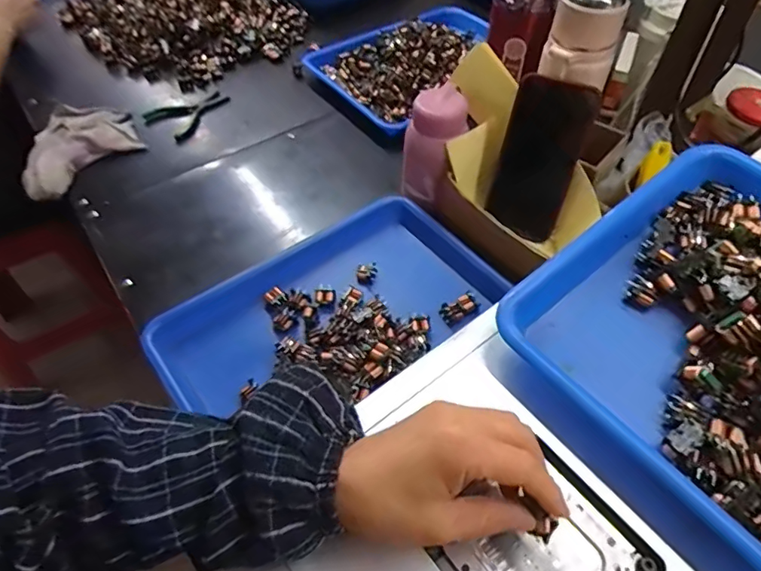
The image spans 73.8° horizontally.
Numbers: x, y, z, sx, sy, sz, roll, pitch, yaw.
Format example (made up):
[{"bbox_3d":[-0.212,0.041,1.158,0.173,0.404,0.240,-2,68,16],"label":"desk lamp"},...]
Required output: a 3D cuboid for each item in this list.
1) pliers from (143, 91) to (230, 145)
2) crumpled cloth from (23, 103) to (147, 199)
[{"bbox_3d":[-0.285,-0.263,0.770,0.093,0.013,0.122,32,59,23],"label":"pliers"},{"bbox_3d":[-0.416,-0.192,0.691,0.136,0.030,0.172,32,59,23],"label":"crumpled cloth"}]

